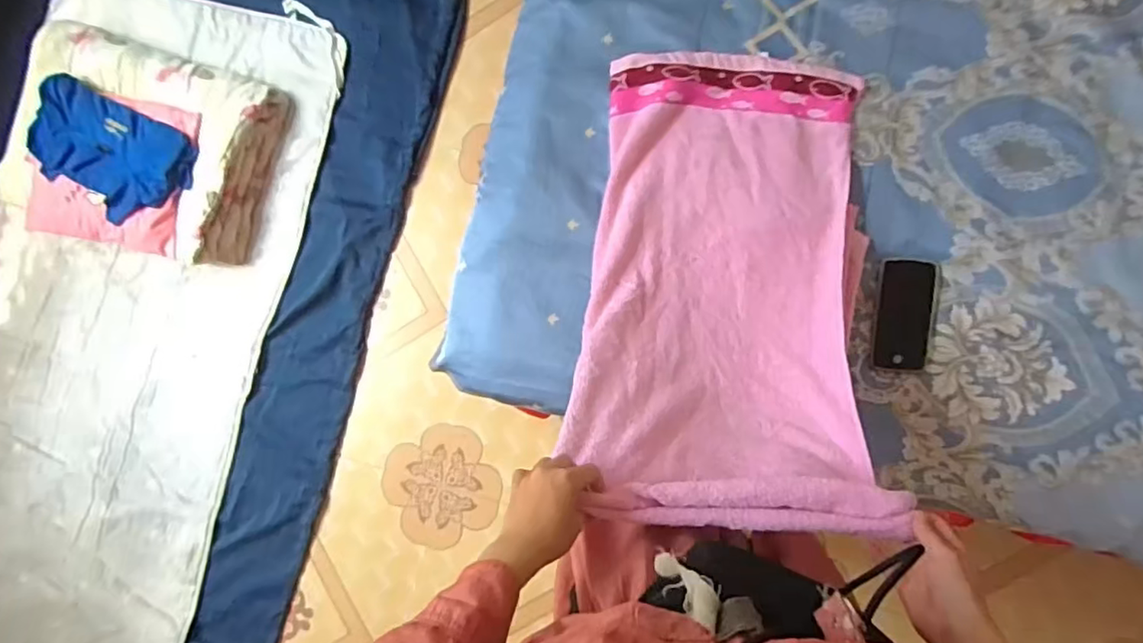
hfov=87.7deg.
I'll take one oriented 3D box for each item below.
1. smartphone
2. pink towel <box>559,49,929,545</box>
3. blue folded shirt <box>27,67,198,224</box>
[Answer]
[{"bbox_3d":[0.501,-0.009,0.890,0.084,0.009,0.164,1,98,14],"label":"smartphone"},{"bbox_3d":[0.206,-0.096,0.745,0.361,0.363,0.583,5,92,7],"label":"pink towel"},{"bbox_3d":[-1.122,-0.406,1.430,0.407,0.077,0.248,28,91,10],"label":"blue folded shirt"}]

